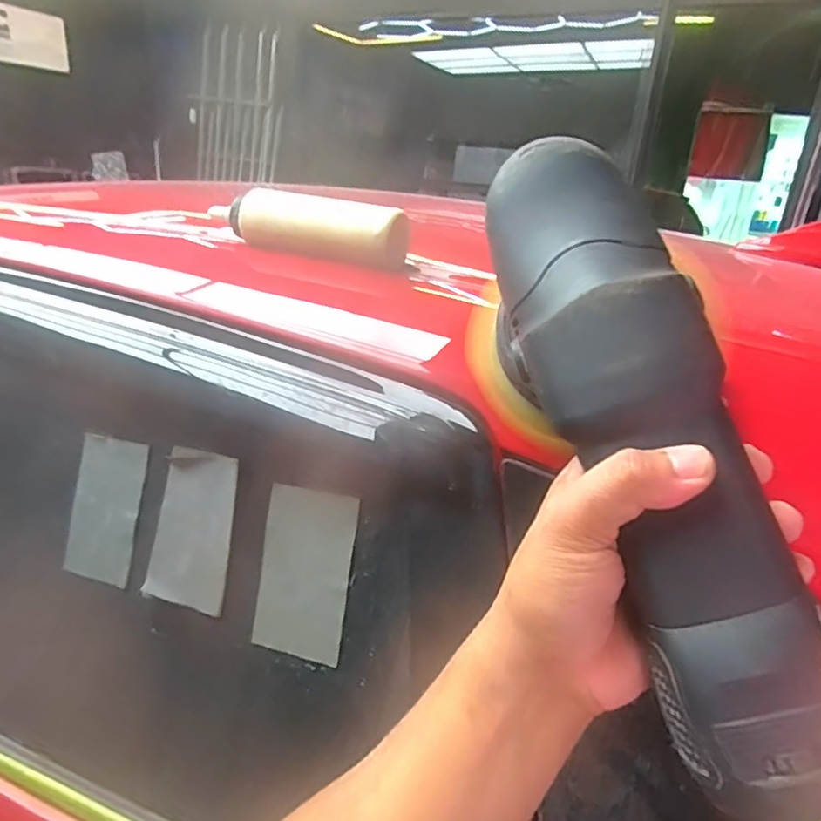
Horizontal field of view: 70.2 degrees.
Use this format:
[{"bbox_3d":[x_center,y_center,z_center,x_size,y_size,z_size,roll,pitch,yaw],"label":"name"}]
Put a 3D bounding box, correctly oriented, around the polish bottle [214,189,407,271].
[{"bbox_3d":[-0.084,-0.162,0.509,0.173,0.052,0.052,14,24,22],"label":"polish bottle"}]

